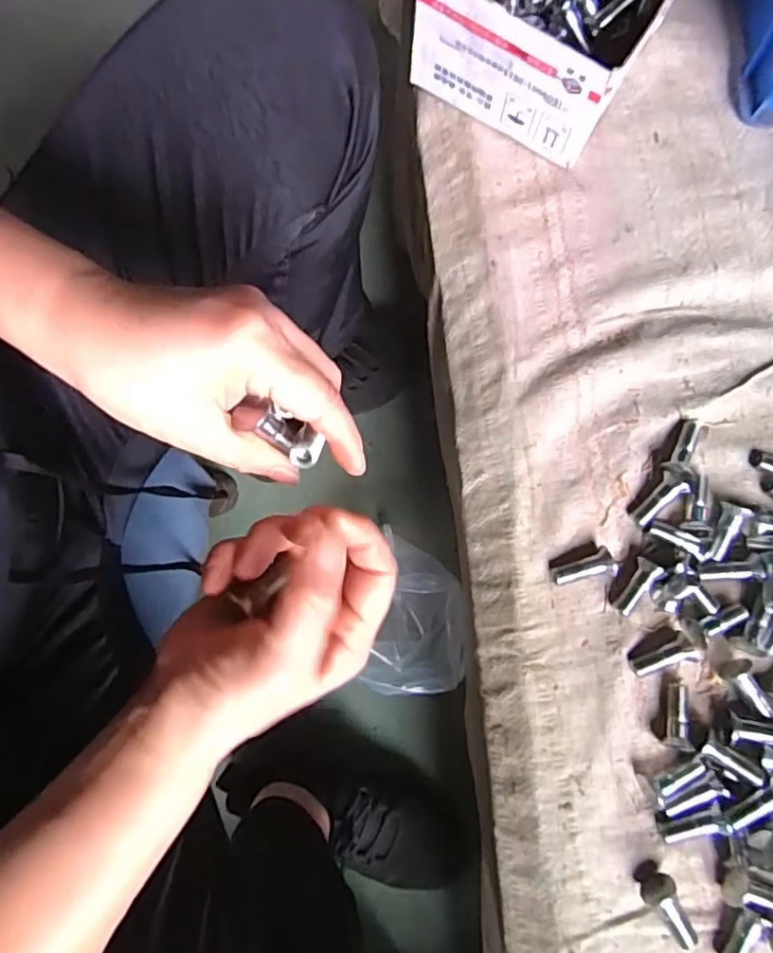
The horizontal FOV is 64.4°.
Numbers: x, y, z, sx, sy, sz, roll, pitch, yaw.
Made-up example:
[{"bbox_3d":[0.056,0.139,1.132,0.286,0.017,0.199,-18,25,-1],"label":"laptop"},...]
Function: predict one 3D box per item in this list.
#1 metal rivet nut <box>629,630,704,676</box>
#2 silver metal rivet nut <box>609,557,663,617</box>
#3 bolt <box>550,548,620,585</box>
[{"bbox_3d":[0.160,0.102,0.353,0.039,0.014,0.017,-18,81,-2],"label":"metal rivet nut"},{"bbox_3d":[0.148,0.066,0.364,0.016,0.014,0.034,37,84,7],"label":"silver metal rivet nut"},{"bbox_3d":[0.118,0.057,0.366,0.036,0.010,0.017,-23,81,-2],"label":"bolt"}]

